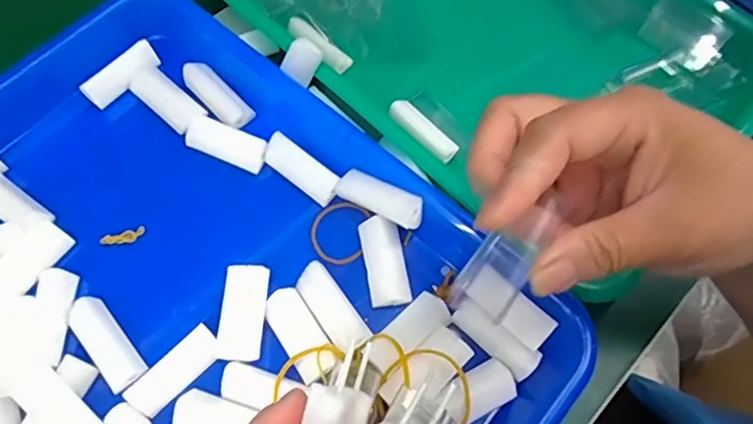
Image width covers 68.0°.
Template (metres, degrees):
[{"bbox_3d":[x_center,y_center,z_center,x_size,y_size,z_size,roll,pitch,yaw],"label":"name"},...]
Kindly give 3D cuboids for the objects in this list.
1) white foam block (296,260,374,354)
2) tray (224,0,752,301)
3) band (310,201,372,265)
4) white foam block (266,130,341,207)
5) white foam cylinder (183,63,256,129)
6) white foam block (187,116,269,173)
[{"bbox_3d":[-0.022,0.047,0.276,0.018,0.014,0.045,-31,70,-17],"label":"white foam block"},{"bbox_3d":[0.078,-0.126,0.377,0.341,0.038,0.251,42,68,16],"label":"tray"},{"bbox_3d":[-0.020,0.011,0.300,0.031,0.004,0.034,11,78,12],"label":"band"},{"bbox_3d":[-0.040,-0.024,0.308,0.046,0.018,0.017,37,67,14],"label":"white foam block"},{"bbox_3d":[-0.091,-0.069,0.322,0.046,0.012,0.016,42,68,15],"label":"white foam cylinder"},{"bbox_3d":[-0.084,-0.038,0.311,0.045,0.014,0.016,21,64,6],"label":"white foam block"}]

